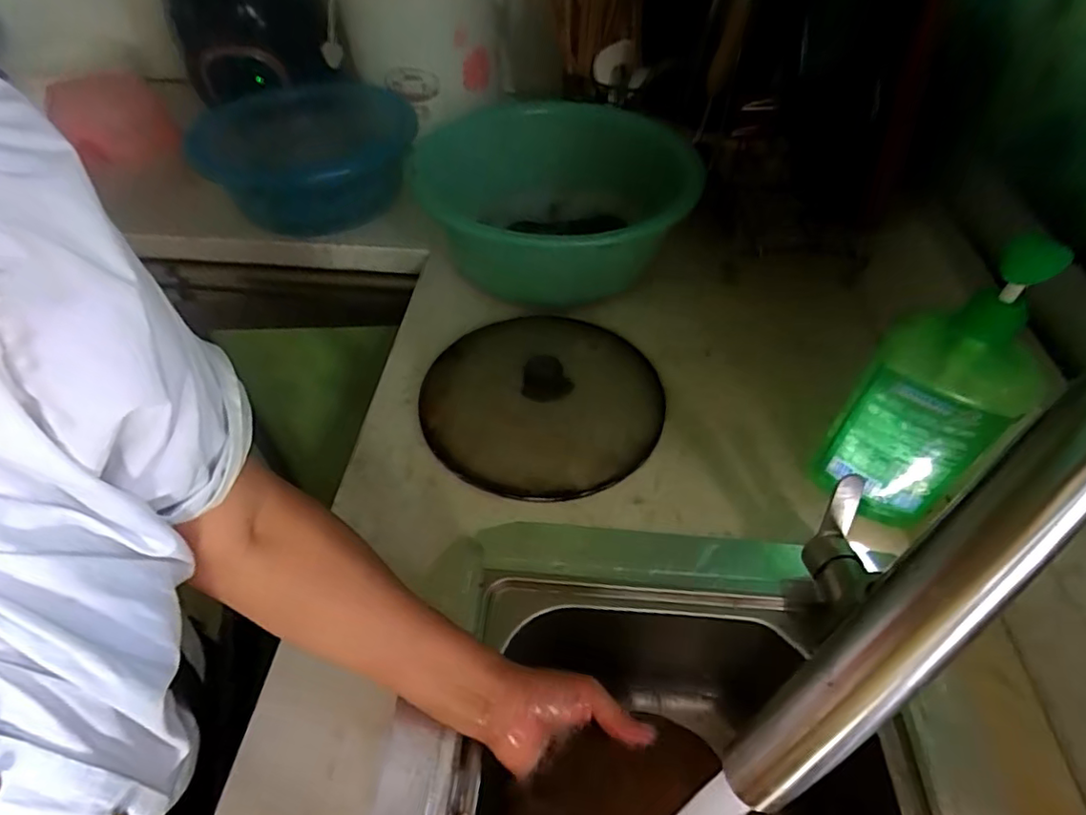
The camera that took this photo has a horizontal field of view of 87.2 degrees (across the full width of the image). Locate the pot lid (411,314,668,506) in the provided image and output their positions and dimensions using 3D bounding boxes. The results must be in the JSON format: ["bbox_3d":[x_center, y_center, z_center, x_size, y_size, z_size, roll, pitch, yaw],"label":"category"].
[{"bbox_3d":[0.002,-0.020,0.603,0.243,0.042,0.242,0,48,0],"label":"pot lid"}]

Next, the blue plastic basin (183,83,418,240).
[{"bbox_3d":[-0.345,-0.387,0.860,0.300,0.096,0.292,0,48,0],"label":"blue plastic basin"}]

